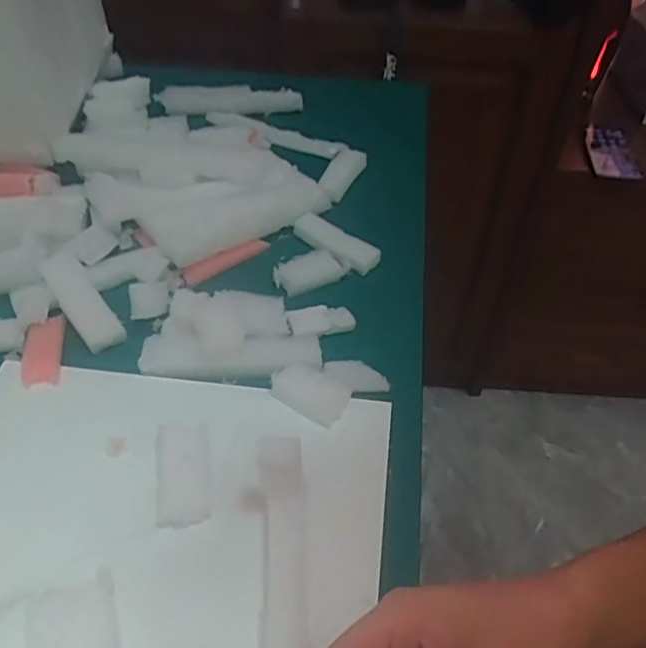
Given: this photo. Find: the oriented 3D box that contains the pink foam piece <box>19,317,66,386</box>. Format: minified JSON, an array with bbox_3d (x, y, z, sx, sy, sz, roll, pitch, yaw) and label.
[{"bbox_3d":[-0.219,0.020,0.478,0.031,0.006,0.061,-7,48,-7],"label":"pink foam piece"}]

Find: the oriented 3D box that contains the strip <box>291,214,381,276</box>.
[{"bbox_3d":[0.010,-0.076,0.566,0.086,0.014,0.030,30,54,24],"label":"strip"}]

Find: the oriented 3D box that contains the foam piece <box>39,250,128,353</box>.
[{"bbox_3d":[-0.197,-0.019,0.498,0.031,0.013,0.099,-32,70,-26],"label":"foam piece"}]

